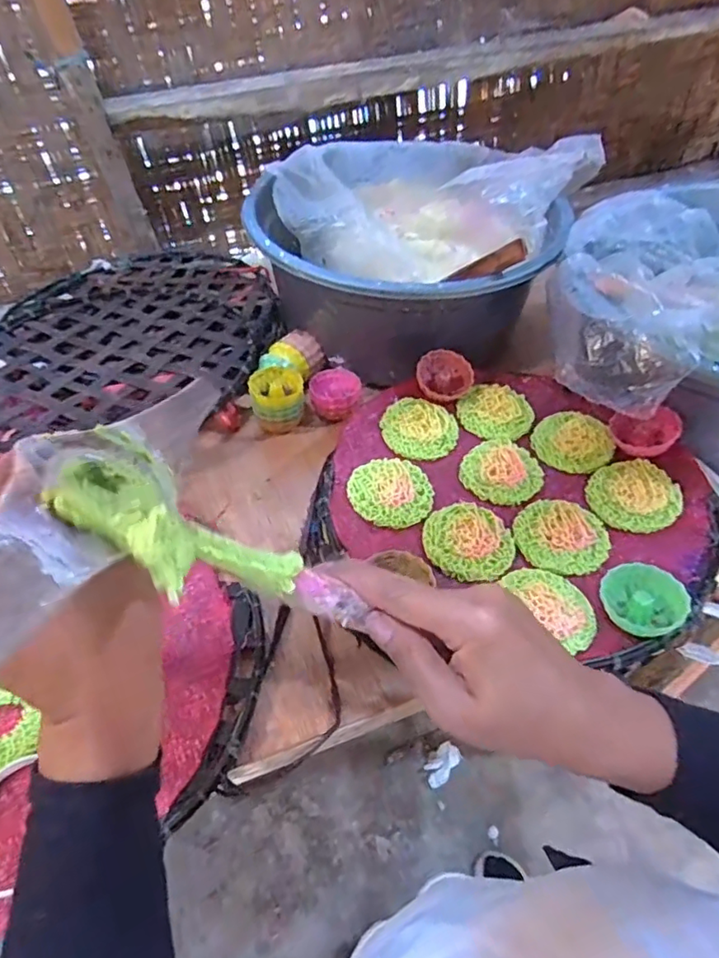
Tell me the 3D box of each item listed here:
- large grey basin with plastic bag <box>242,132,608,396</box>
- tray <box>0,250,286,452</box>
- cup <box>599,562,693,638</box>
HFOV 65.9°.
[{"bbox_3d":[0.067,-0.311,0.762,0.378,0.209,0.395,-2,49,2],"label":"large grey basin with plastic bag"},{"bbox_3d":[-0.308,-0.194,0.749,0.402,0.037,0.447,-14,50,-9],"label":"tray"},{"bbox_3d":[0.224,0.097,0.442,0.061,0.024,0.058,-2,49,2],"label":"cup"}]

